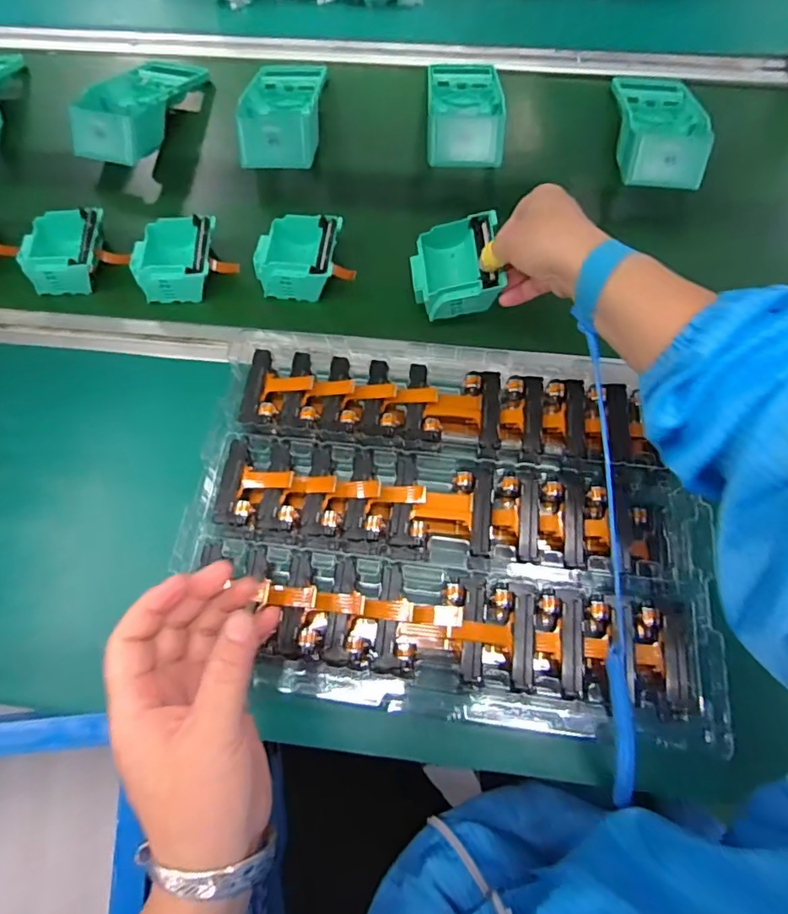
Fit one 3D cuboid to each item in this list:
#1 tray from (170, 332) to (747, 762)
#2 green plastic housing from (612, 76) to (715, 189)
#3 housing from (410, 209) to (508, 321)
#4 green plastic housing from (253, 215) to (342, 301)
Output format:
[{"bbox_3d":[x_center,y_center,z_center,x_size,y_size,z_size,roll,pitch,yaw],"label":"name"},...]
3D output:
[{"bbox_3d":[0.040,0.039,0.395,0.380,0.034,0.273,7,69,6],"label":"tray"},{"bbox_3d":[0.293,-0.370,0.574,0.090,0.051,0.197,6,69,5],"label":"green plastic housing"},{"bbox_3d":[0.055,-0.169,0.469,0.074,0.048,0.075,-6,69,1],"label":"housing"},{"bbox_3d":[-0.094,-0.193,0.508,0.081,0.035,0.087,3,69,4],"label":"green plastic housing"}]

